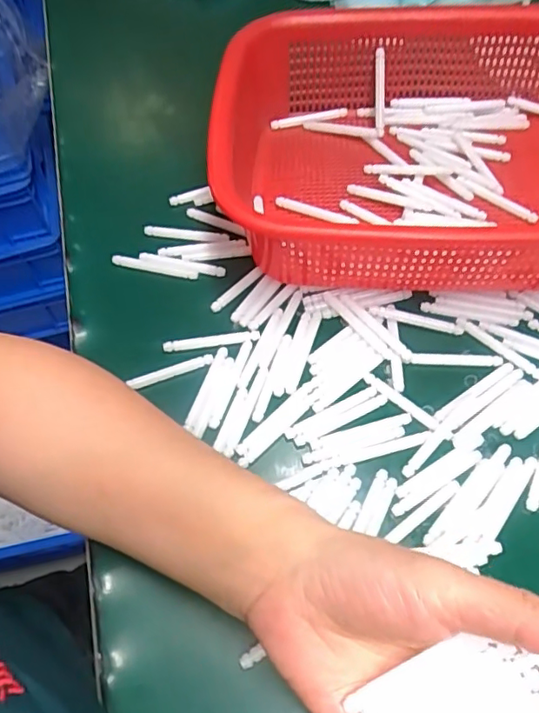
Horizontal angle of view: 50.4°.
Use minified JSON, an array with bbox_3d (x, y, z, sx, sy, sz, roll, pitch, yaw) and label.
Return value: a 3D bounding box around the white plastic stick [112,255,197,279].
[{"bbox_3d":[-0.076,-0.060,0.381,0.058,0.007,0.007,12,63,9],"label":"white plastic stick"}]

